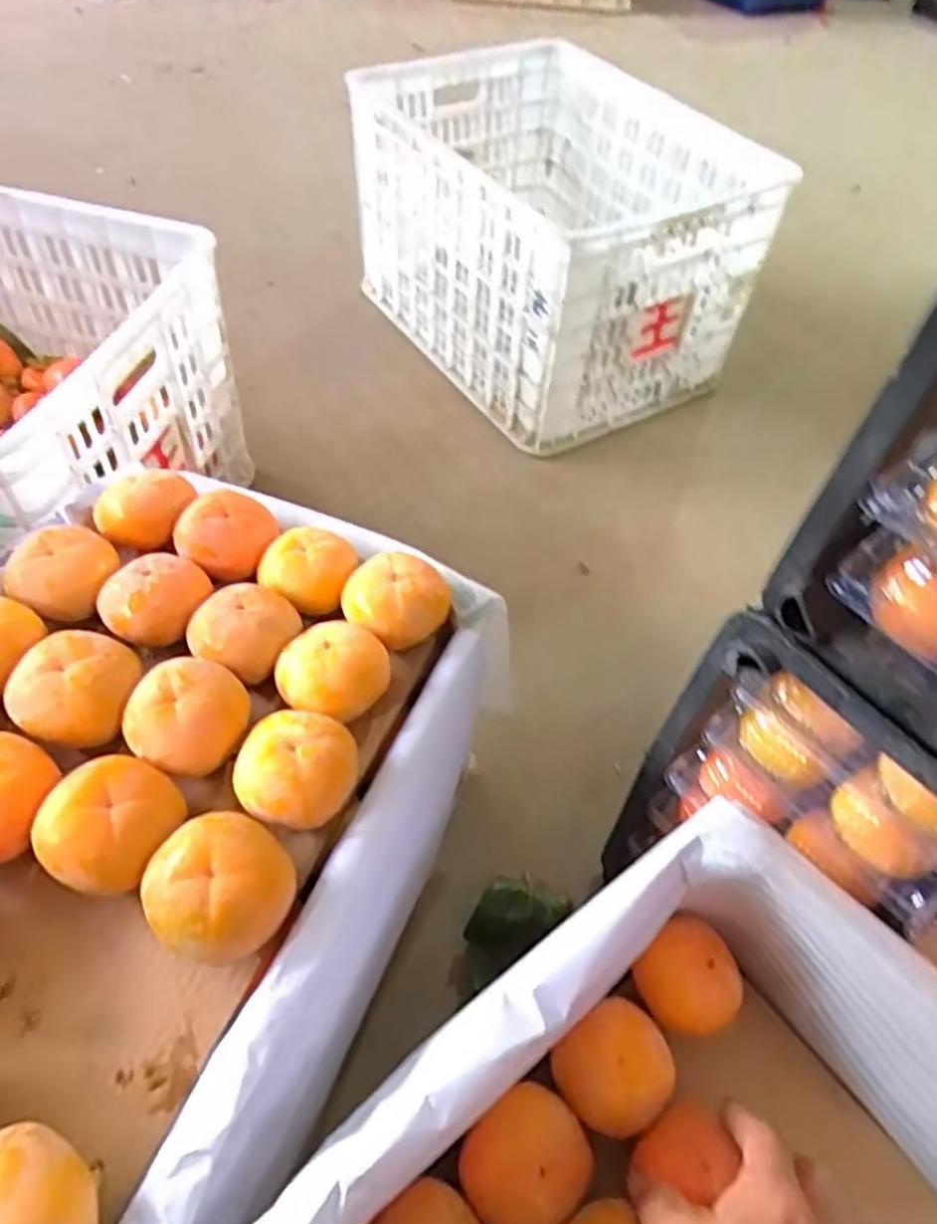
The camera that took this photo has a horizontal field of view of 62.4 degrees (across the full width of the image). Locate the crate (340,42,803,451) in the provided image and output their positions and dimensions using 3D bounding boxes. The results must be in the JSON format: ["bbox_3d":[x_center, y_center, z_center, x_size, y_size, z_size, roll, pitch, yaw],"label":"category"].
[{"bbox_3d":[0.100,-0.503,1.027,0.360,0.255,0.505,-23,57,-21],"label":"crate"}]

